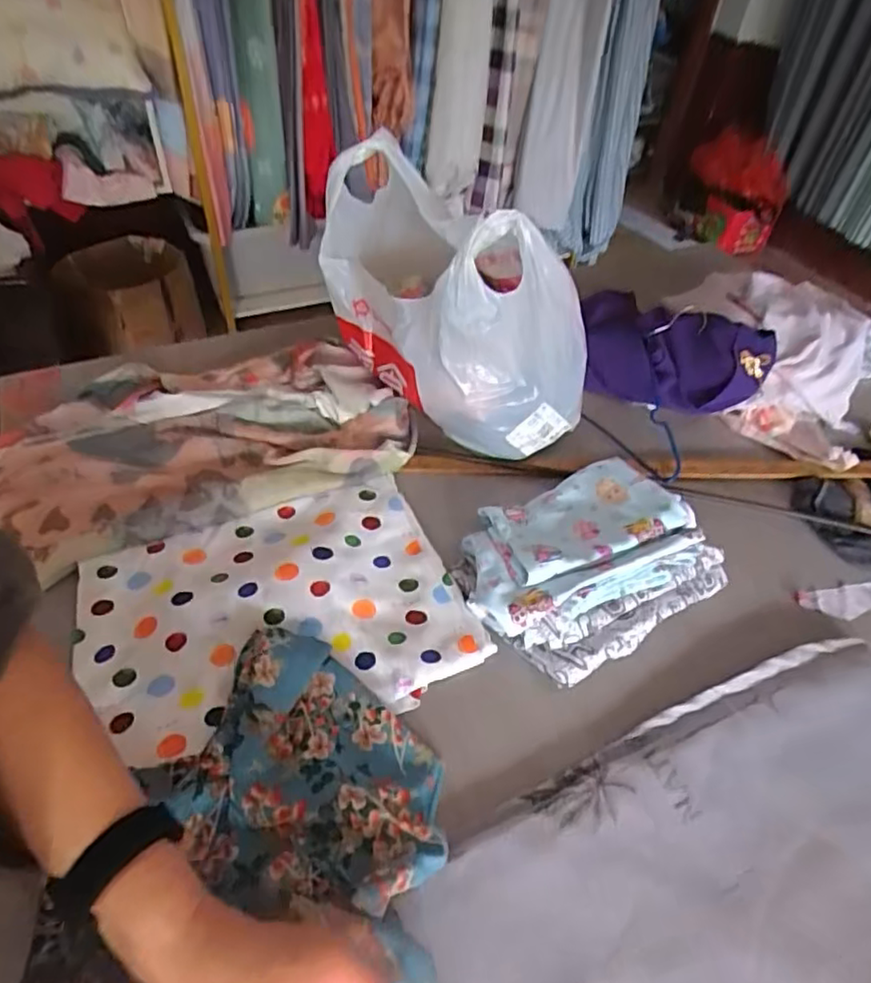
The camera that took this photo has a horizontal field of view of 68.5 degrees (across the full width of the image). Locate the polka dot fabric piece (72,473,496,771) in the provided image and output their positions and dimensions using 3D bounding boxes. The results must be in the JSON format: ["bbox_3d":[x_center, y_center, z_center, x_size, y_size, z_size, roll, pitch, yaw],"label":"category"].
[{"bbox_3d":[-0.151,0.111,0.602,0.334,0.020,0.238,-15,54,-16],"label":"polka dot fabric piece"}]

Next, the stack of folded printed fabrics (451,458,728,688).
[{"bbox_3d":[0.149,0.064,0.635,0.240,0.050,0.182,-24,54,-26],"label":"stack of folded printed fabrics"}]

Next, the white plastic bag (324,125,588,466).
[{"bbox_3d":[0.015,-0.209,0.719,0.310,0.282,0.143,36,53,25],"label":"white plastic bag"}]

